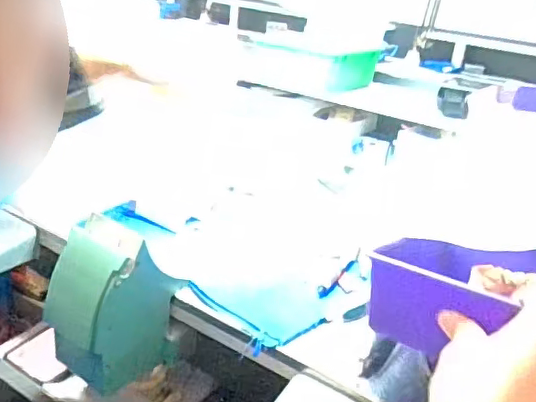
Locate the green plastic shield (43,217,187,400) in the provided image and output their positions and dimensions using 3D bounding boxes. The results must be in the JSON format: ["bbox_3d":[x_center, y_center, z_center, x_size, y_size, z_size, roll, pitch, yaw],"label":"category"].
[{"bbox_3d":[-0.140,0.090,0.513,0.107,0.129,0.086,-15,31,-42],"label":"green plastic shield"}]

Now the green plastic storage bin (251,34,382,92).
[{"bbox_3d":[0.076,-0.214,0.885,0.146,0.058,0.143,21,26,31],"label":"green plastic storage bin"}]

